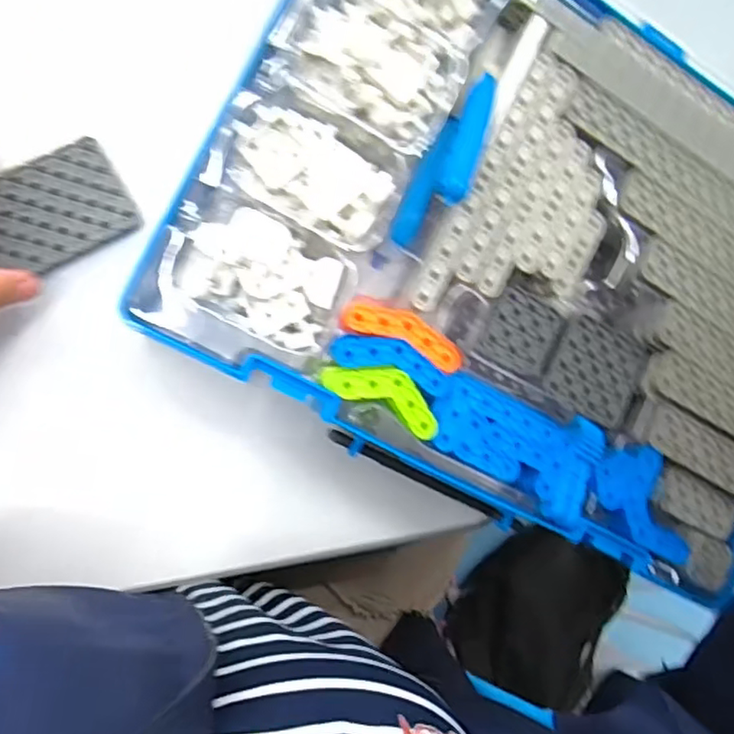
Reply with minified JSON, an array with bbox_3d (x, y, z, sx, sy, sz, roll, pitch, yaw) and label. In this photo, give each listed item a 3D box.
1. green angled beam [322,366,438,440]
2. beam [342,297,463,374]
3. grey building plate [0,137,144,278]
[{"bbox_3d":[0.010,0.012,0.297,0.061,0.008,0.024,28,83,-12],"label":"green angled beam"},{"bbox_3d":[0.019,-0.017,0.299,0.064,0.006,0.019,22,85,-12],"label":"beam"},{"bbox_3d":[-0.169,-0.073,0.309,0.096,0.005,0.051,-31,100,-12],"label":"grey building plate"}]

